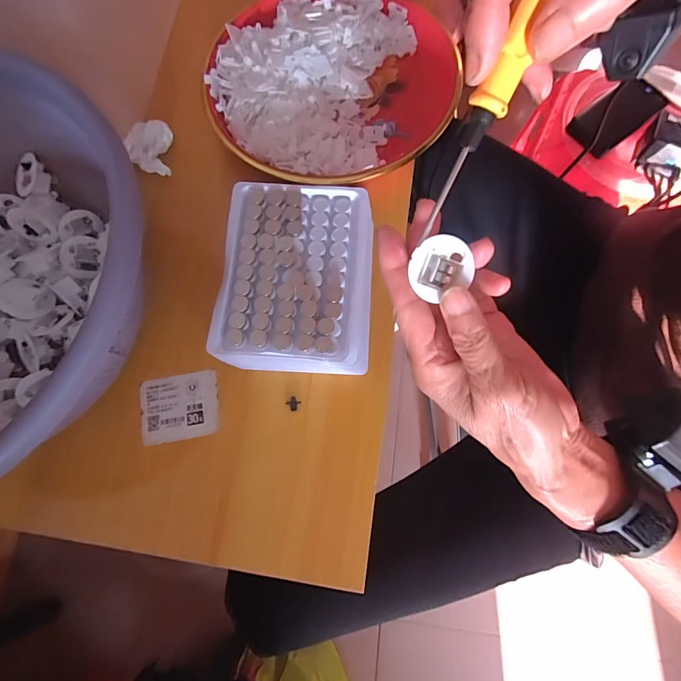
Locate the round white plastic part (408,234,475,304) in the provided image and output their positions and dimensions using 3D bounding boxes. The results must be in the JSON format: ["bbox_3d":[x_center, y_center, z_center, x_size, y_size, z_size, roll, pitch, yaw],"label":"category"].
[{"bbox_3d":[0.049,-0.039,0.203,0.030,0.012,0.027,-28,106,2],"label":"round white plastic part"}]

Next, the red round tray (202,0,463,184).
[{"bbox_3d":[-0.009,-0.229,0.355,0.212,0.030,0.209,0,75,1],"label":"red round tray"}]

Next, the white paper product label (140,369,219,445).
[{"bbox_3d":[-0.122,0.050,0.302,0.058,0.004,0.048,-11,75,-2],"label":"white paper product label"}]

